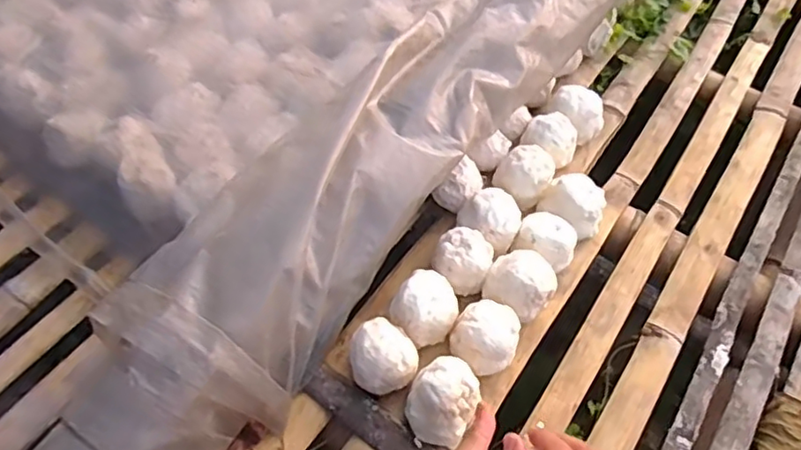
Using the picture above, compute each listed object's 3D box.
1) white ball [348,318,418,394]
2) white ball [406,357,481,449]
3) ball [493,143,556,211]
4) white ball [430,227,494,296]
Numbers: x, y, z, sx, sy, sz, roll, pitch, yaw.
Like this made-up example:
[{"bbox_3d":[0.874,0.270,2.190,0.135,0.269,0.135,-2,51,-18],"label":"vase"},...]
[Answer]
[{"bbox_3d":[-0.019,0.137,0.625,0.063,0.065,0.063,1,54,-1],"label":"white ball"},{"bbox_3d":[0.041,0.171,0.603,0.065,0.062,0.075,36,61,22],"label":"white ball"},{"bbox_3d":[0.158,-0.066,0.778,0.066,0.051,0.065,1,54,-1],"label":"ball"},{"bbox_3d":[0.072,0.040,0.696,0.062,0.048,0.062,1,54,-1],"label":"white ball"}]

